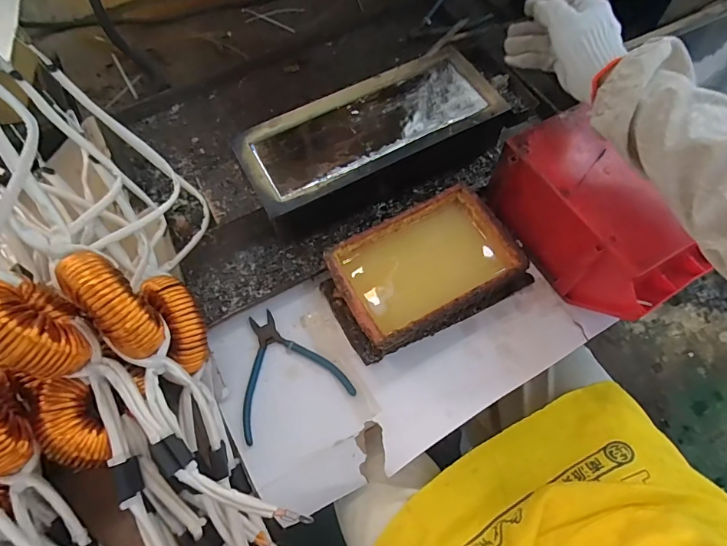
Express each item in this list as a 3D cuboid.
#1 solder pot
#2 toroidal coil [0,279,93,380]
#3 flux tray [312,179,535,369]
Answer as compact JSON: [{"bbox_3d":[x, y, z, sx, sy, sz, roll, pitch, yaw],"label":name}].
[{"bbox_3d":[0.011,-0.176,0.590,0.334,0.083,0.142,-27,66,-11],"label":"solder pot"},{"bbox_3d":[-0.283,0.043,0.362,0.092,0.079,0.051,40,72,19],"label":"toroidal coil"},{"bbox_3d":[0.070,-0.002,0.516,0.223,0.063,0.135,-27,66,-10],"label":"flux tray"}]

